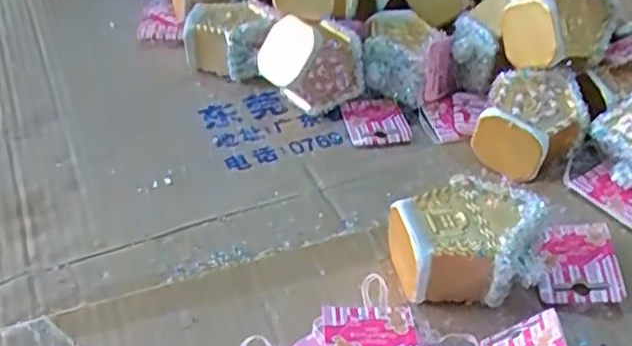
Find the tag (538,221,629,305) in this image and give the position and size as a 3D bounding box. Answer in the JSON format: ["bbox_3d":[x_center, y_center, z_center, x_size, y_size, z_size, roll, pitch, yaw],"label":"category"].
[{"bbox_3d":[0.153,0.052,0.393,0.046,0.006,0.059,-2,43,11],"label":"tag"}]

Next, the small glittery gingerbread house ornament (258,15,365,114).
[{"bbox_3d":[-0.002,-0.086,0.524,0.075,0.070,0.052,-27,47,-29],"label":"small glittery gingerbread house ornament"}]

